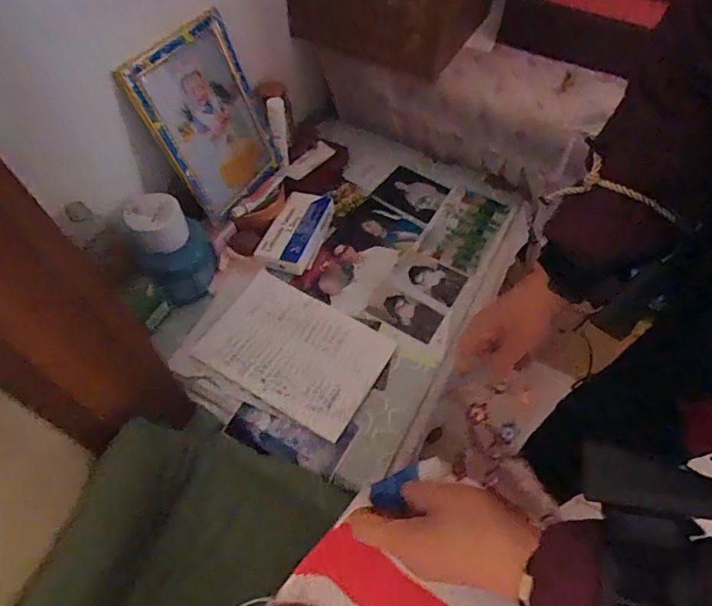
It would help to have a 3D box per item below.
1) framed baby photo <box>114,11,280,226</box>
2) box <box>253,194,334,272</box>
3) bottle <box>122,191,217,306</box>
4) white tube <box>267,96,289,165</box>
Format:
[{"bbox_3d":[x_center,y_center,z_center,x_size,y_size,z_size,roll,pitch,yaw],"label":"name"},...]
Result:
[{"bbox_3d":[-0.162,-0.206,0.540,0.015,0.186,0.148,13,54,29],"label":"framed baby photo"},{"bbox_3d":[-0.073,-0.092,0.616,0.066,0.034,0.128,21,57,11],"label":"box"},{"bbox_3d":[-0.205,-0.063,0.537,0.077,0.111,0.080,-20,59,-16],"label":"bottle"},{"bbox_3d":[-0.100,-0.228,0.627,0.023,0.083,0.016,-14,33,-12],"label":"white tube"}]

